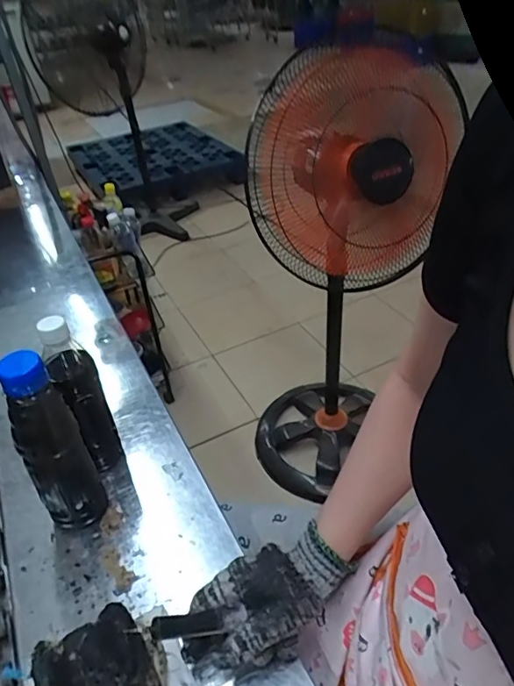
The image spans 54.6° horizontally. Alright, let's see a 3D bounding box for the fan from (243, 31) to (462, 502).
[{"bbox_3d":[0.186,-0.095,1.245,0.435,1.050,0.398,-31,47,-32],"label":"fan"}]

